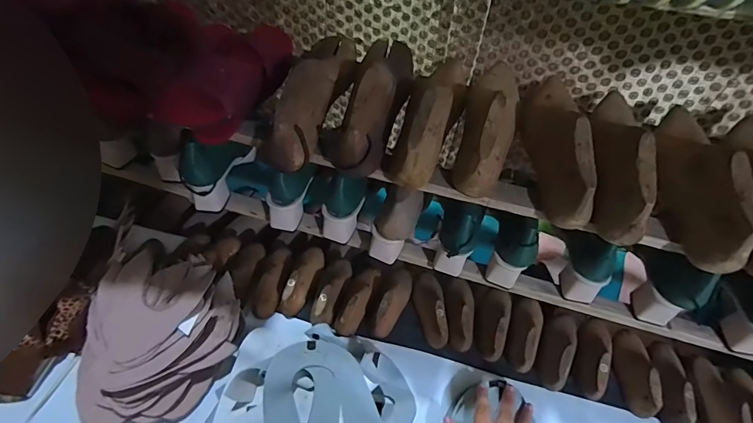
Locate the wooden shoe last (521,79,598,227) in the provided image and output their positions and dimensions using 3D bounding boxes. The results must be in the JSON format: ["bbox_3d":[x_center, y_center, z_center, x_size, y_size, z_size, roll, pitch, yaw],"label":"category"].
[{"bbox_3d":[0.228,-0.098,0.492,0.062,0.077,0.240,8,52,3],"label":"wooden shoe last"}]

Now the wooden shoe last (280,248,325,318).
[{"bbox_3d":[-0.131,0.116,0.706,0.049,0.049,0.134,12,52,7],"label":"wooden shoe last"}]

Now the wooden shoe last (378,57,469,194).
[{"bbox_3d":[0.072,-0.137,0.507,0.060,0.095,0.226,20,54,12],"label":"wooden shoe last"}]

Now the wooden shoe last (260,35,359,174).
[{"bbox_3d":[-0.080,-0.172,0.540,0.074,0.083,0.251,8,52,3],"label":"wooden shoe last"}]

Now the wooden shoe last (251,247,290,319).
[{"bbox_3d":[-0.185,0.117,0.702,0.039,0.047,0.138,9,52,4],"label":"wooden shoe last"}]

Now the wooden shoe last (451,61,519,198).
[{"bbox_3d":[0.148,-0.125,0.503,0.061,0.073,0.231,15,53,9],"label":"wooden shoe last"}]

